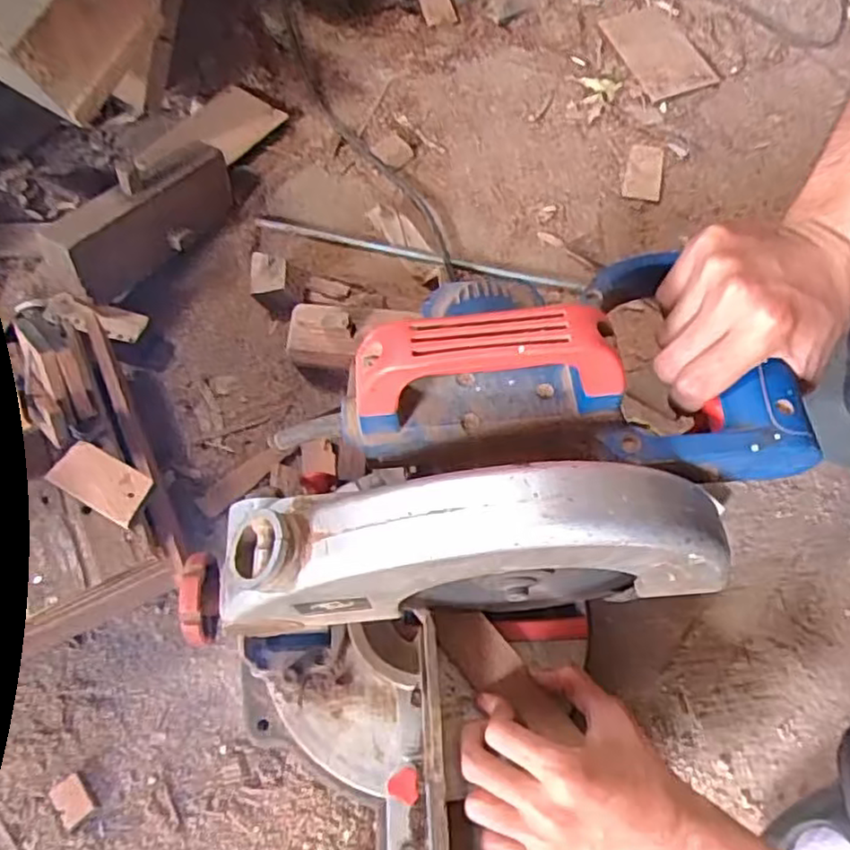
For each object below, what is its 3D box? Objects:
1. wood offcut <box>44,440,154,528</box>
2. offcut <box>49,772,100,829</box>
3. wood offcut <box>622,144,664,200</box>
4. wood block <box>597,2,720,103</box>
[{"bbox_3d":[-0.211,0.036,0.440,0.067,0.004,0.034,25,66,11],"label":"wood offcut"},{"bbox_3d":[-0.232,0.247,0.445,0.021,0.007,0.029,-36,70,-17],"label":"offcut"},{"bbox_3d":[0.233,-0.271,0.719,0.039,0.005,0.076,12,64,5],"label":"wood offcut"},{"bbox_3d":[0.277,-0.445,0.798,0.096,0.010,0.151,-18,66,-9],"label":"wood block"}]

